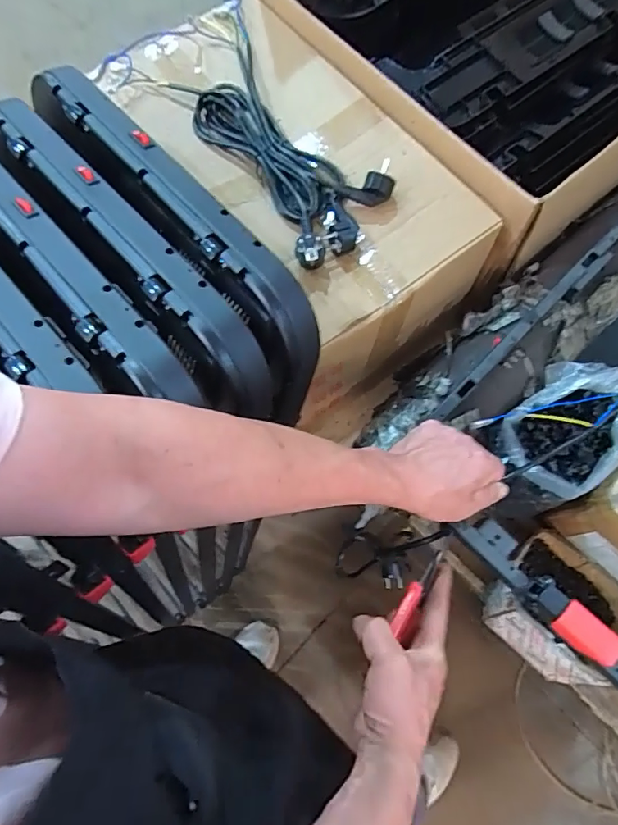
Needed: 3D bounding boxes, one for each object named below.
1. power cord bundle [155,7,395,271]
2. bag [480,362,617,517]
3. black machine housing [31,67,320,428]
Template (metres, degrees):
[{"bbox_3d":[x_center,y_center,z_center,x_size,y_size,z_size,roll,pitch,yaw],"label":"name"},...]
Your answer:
[{"bbox_3d":[-0.049,-0.360,0.622,0.151,0.046,0.404,-32,74,-9],"label":"power cord bundle"},{"bbox_3d":[0.316,0.031,0.615,0.202,0.112,0.128,-42,75,-12],"label":"bag"},{"bbox_3d":[-0.136,-0.201,0.517,0.083,0.134,0.450,-36,74,-10],"label":"black machine housing"}]

